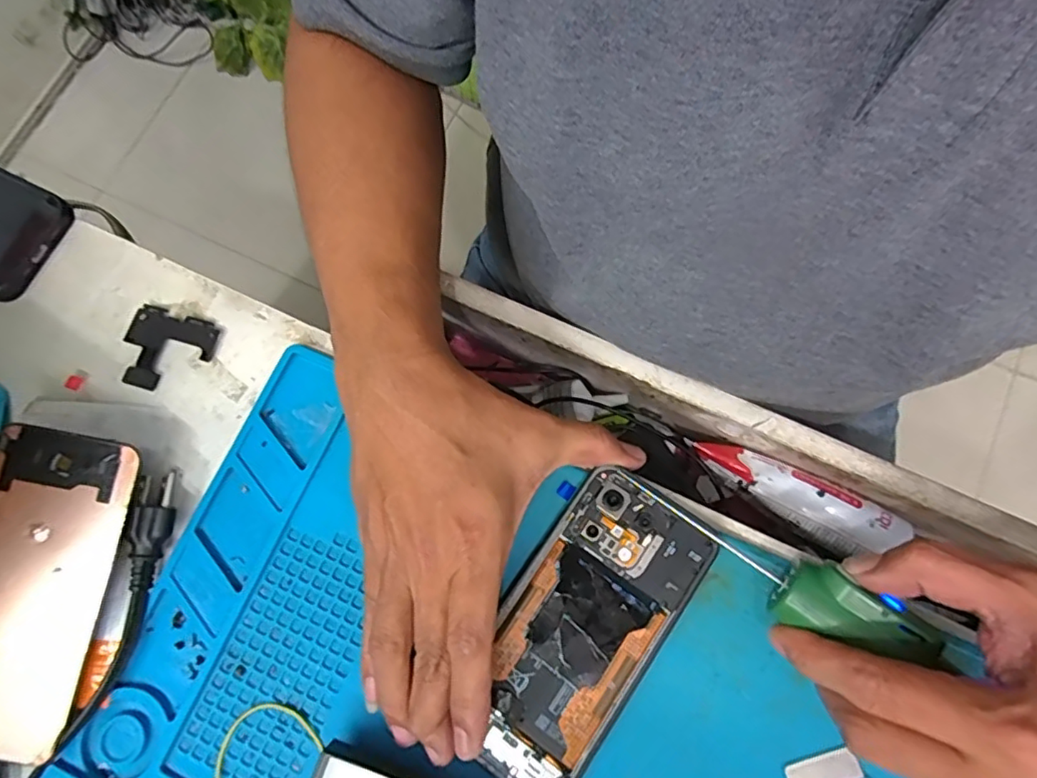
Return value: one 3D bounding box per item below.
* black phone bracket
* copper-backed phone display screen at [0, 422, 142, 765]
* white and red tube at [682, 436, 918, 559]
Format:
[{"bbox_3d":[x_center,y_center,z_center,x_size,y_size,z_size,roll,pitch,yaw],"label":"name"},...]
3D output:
[{"bbox_3d":[-0.212,-0.023,0.340,0.055,0.004,0.048,17,78,6],"label":"black phone bracket"},{"bbox_3d":[-0.252,0.100,0.292,0.074,0.007,0.156,12,82,-3],"label":"copper-backed phone display screen"},{"bbox_3d":[0.171,0.064,0.360,0.126,0.027,0.038,31,80,8],"label":"white and red tube"}]

